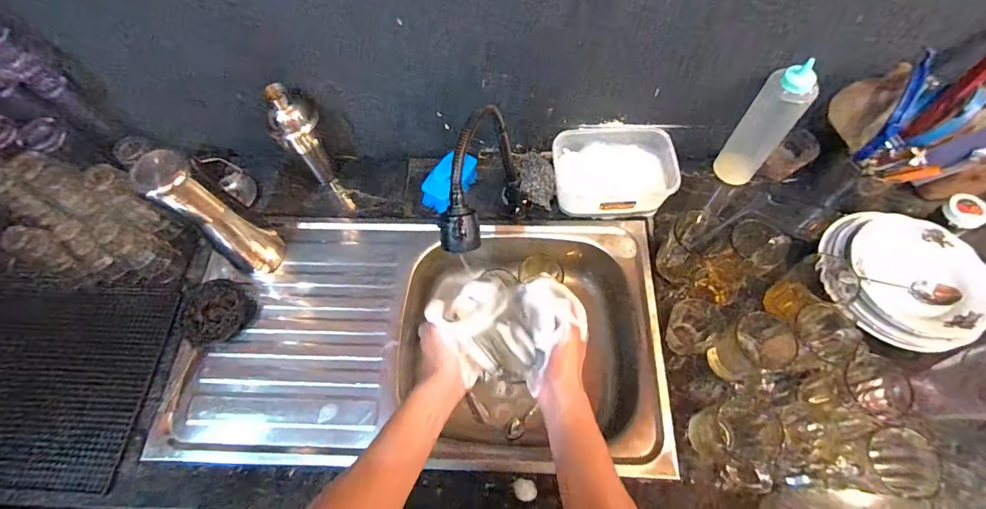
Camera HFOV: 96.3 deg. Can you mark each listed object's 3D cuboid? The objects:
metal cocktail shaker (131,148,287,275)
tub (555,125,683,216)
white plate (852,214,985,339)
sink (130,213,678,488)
[{"bbox_3d":[-0.403,-0.049,0.662,0.068,0.264,0.078,39,72,19],"label":"metal cocktail shaker"},{"bbox_3d":[0.204,-0.141,0.760,0.196,0.069,0.142,-1,64,2],"label":"tub"},{"bbox_3d":[0.624,0.024,0.643,0.180,0.034,0.153,39,81,18],"label":"white plate"},{"bbox_3d":[-0.105,0.136,0.743,0.730,0.134,0.398,1,64,3],"label":"sink"}]

